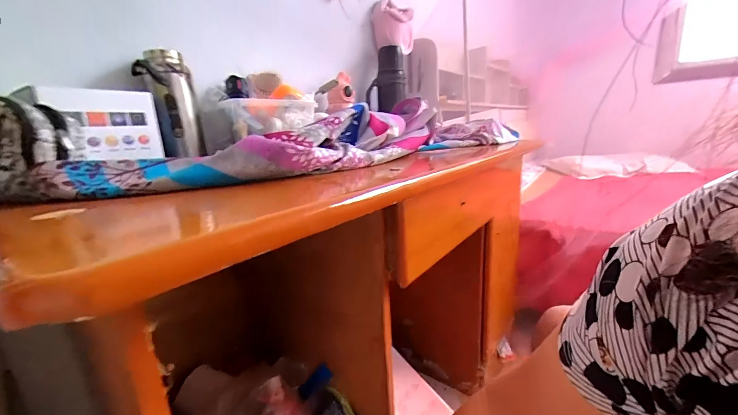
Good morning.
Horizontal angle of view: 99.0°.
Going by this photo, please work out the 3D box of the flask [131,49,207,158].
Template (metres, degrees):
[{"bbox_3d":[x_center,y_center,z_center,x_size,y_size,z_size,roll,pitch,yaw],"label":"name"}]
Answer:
[{"bbox_3d":[-0.355,-0.183,0.577,0.071,0.184,0.085,9,18,39],"label":"flask"}]

